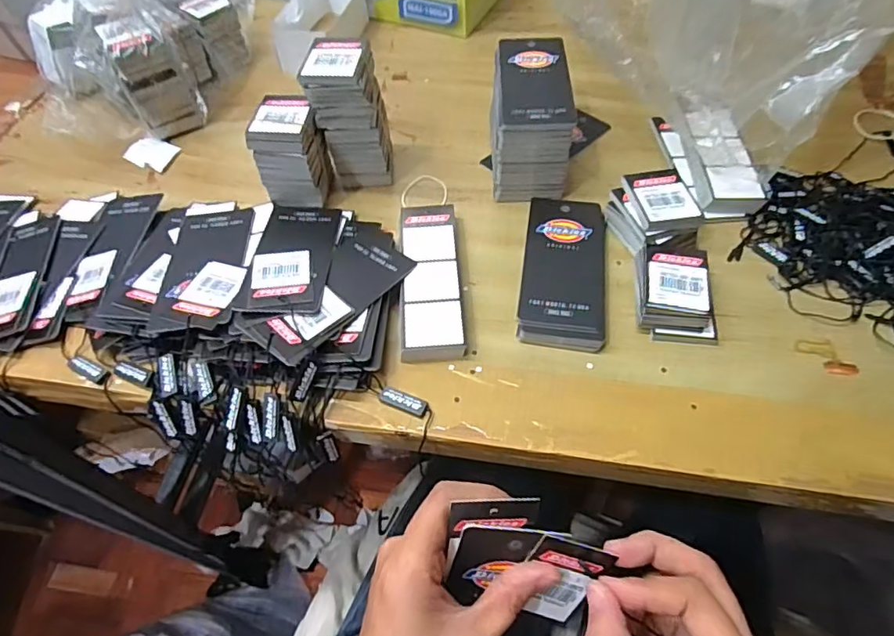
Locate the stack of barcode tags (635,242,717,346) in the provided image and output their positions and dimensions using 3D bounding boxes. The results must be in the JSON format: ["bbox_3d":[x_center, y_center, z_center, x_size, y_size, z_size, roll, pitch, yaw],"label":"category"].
[{"bbox_3d":[0.142,-0.018,0.336,0.046,0.021,0.064,3,56,6],"label":"stack of barcode tags"}]

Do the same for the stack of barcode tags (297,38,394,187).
[{"bbox_3d":[-0.068,-0.147,0.393,0.046,0.097,0.051,-1,56,3],"label":"stack of barcode tags"}]

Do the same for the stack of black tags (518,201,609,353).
[{"bbox_3d":[0.078,-0.034,0.355,0.053,0.012,0.118,7,57,8],"label":"stack of black tags"}]

